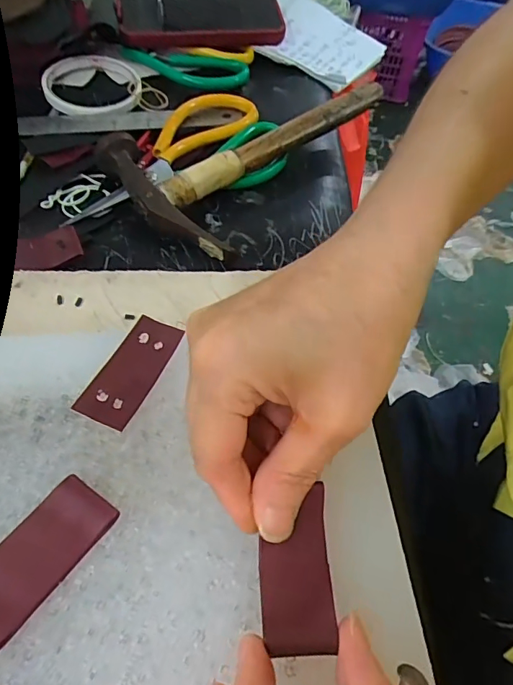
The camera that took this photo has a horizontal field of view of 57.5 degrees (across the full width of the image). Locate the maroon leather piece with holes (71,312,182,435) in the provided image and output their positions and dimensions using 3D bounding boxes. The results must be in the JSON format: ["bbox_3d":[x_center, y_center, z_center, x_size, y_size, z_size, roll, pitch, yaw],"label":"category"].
[{"bbox_3d":[-0.061,0.013,0.229,0.026,0.004,0.060,23,57,7],"label":"maroon leather piece with holes"}]

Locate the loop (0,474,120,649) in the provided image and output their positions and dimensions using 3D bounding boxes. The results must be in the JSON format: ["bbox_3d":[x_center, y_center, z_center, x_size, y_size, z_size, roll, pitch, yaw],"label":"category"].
[{"bbox_3d":[-0.084,0.083,0.180,0.028,0.008,0.061,32,60,15],"label":"loop"}]

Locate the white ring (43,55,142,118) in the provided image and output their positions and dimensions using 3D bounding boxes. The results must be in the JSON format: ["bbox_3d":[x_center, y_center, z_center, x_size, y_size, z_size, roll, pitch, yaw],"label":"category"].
[{"bbox_3d":[-0.149,-0.236,0.427,0.082,0.017,0.086,-5,57,-8],"label":"white ring"}]

